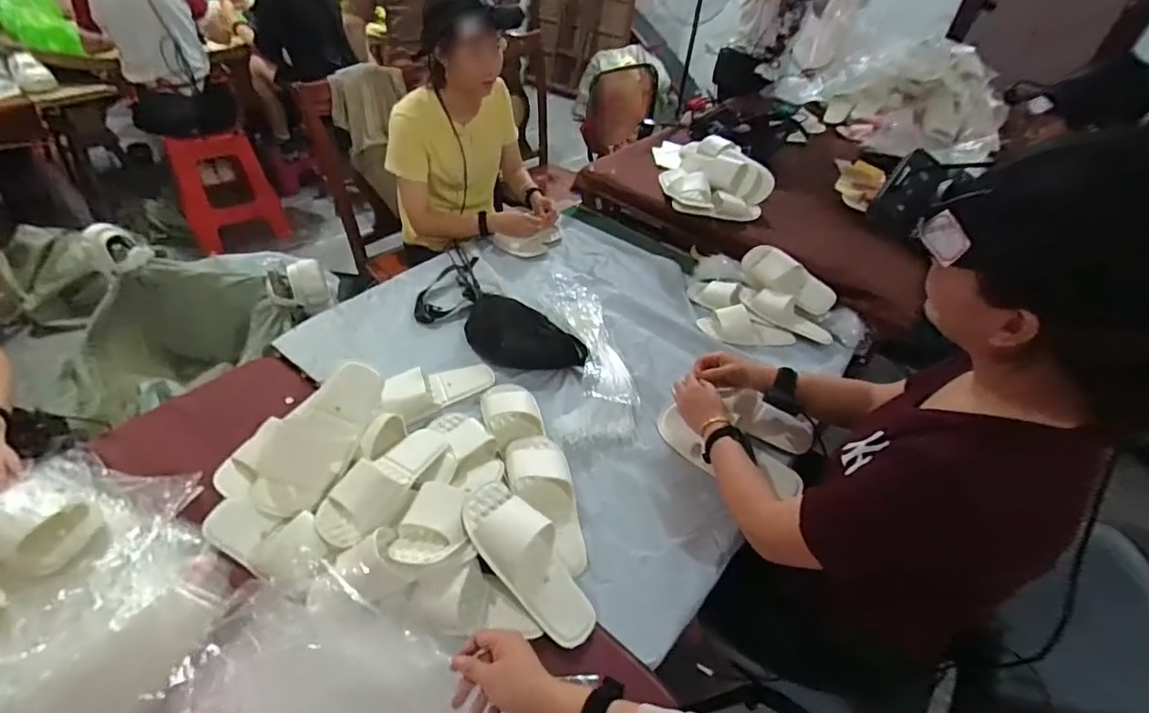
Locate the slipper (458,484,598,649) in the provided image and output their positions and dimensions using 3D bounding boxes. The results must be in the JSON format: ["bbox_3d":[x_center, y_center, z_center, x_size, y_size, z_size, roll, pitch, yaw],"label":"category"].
[{"bbox_3d":[-0.065,0.295,0.764,0.103,0.070,0.256,-31,74,-33],"label":"slipper"}]

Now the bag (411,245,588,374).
[{"bbox_3d":[-0.206,-0.114,1.162,0.234,0.093,0.498,-28,53,-31],"label":"bag"}]

